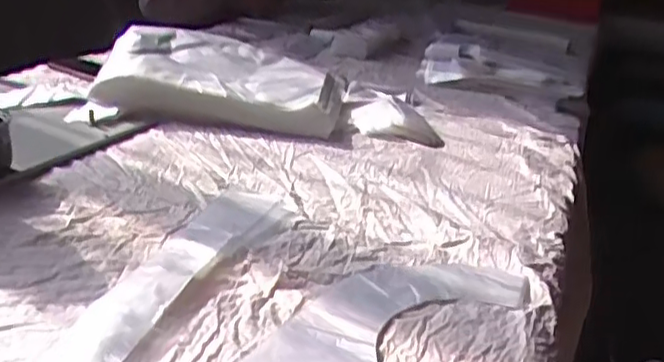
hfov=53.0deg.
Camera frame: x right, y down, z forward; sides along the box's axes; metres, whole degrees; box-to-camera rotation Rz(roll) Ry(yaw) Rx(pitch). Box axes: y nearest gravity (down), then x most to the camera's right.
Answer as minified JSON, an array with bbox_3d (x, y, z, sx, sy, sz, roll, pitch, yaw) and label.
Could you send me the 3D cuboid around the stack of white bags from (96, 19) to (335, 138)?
[{"bbox_3d":[-0.176,-0.170,1.104,0.385,0.103,0.233,10,23,8],"label":"stack of white bags"}]

